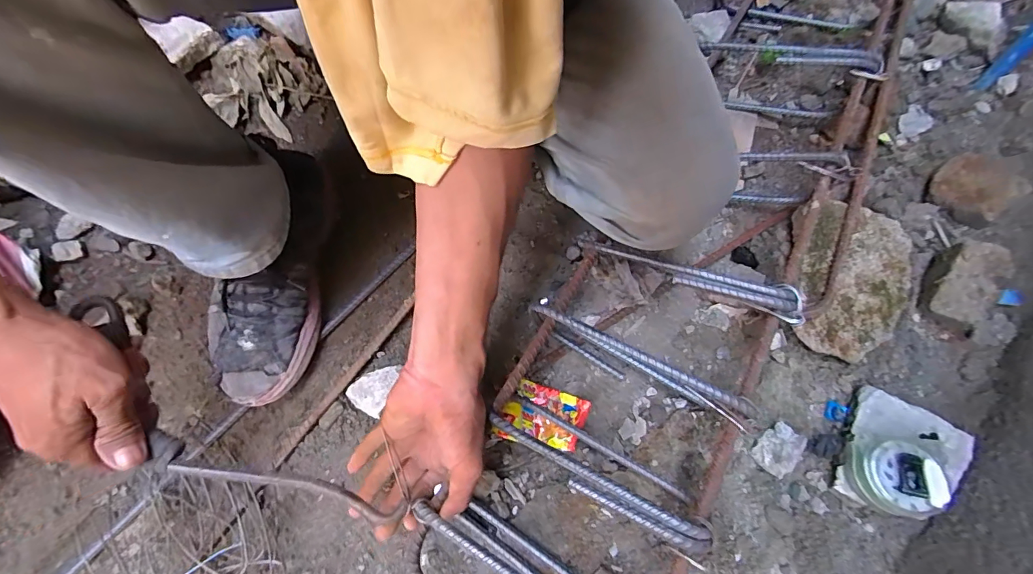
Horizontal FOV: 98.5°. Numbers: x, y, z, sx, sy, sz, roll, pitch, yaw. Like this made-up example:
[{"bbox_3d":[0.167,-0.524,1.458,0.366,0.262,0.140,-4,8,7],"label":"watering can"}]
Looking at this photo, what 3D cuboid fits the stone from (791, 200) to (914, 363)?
[{"bbox_3d":[0.350,-0.007,0.468,0.114,0.042,0.176,15,72,6],"label":"stone"}]

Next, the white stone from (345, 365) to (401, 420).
[{"bbox_3d":[-0.150,0.104,0.468,0.042,0.019,0.053,24,72,11],"label":"white stone"}]

